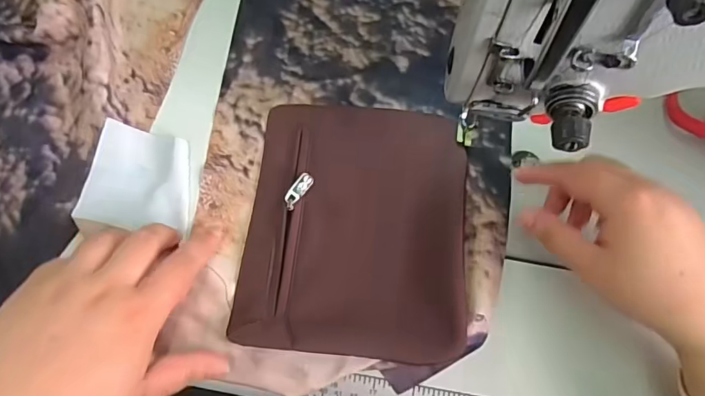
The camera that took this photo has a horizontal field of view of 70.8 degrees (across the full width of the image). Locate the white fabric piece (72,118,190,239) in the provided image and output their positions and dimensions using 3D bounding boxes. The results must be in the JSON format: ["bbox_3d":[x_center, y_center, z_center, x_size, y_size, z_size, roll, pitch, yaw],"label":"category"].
[{"bbox_3d":[-0.155,-0.012,0.361,0.078,0.013,0.079,9,67,3],"label":"white fabric piece"}]

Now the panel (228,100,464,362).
[{"bbox_3d":[0.003,0.014,0.346,0.147,0.020,0.182,6,67,1],"label":"panel"}]

